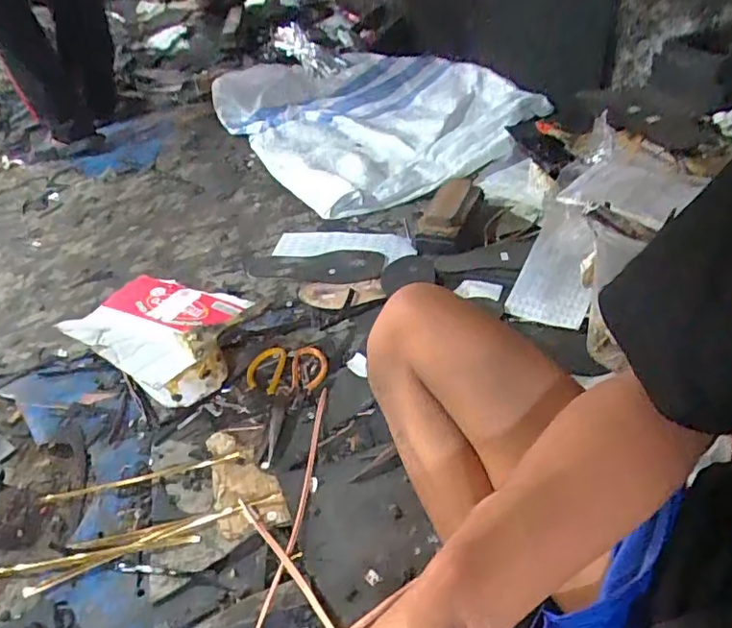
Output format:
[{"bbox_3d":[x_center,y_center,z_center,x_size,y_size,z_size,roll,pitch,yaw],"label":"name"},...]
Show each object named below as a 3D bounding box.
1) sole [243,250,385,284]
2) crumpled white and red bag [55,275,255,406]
[{"bbox_3d":[-0.104,-0.095,1.074,0.269,0.015,0.099,3,41,4],"label":"sole"},{"bbox_3d":[-0.313,0.037,0.847,0.212,0.110,0.197,13,43,15],"label":"crumpled white and red bag"}]

